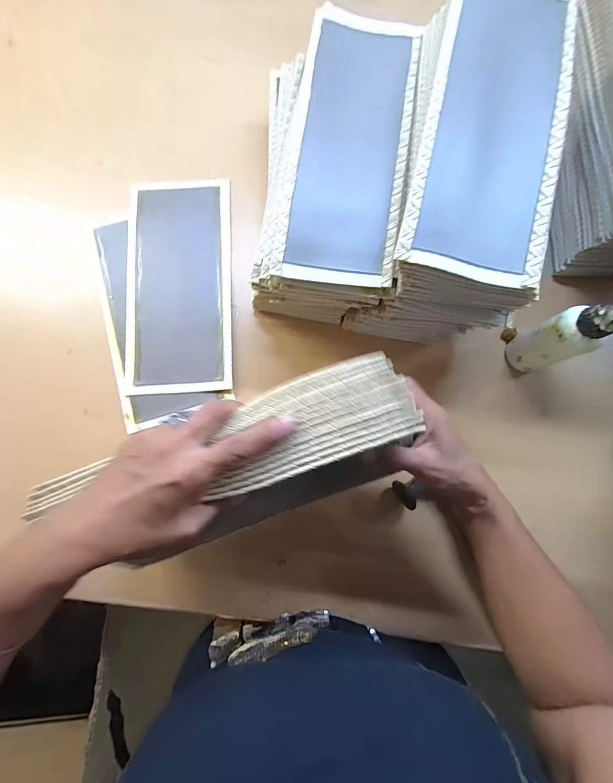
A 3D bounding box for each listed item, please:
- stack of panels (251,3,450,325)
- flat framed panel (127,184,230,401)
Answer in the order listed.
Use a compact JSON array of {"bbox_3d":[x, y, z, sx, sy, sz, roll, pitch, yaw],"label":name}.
[{"bbox_3d":[0.035,-0.217,0.367,0.138,0.132,0.277,11,81,2],"label":"stack of panels"},{"bbox_3d":[-0.161,-0.140,0.421,0.128,0.011,0.284,-3,81,0],"label":"flat framed panel"}]

